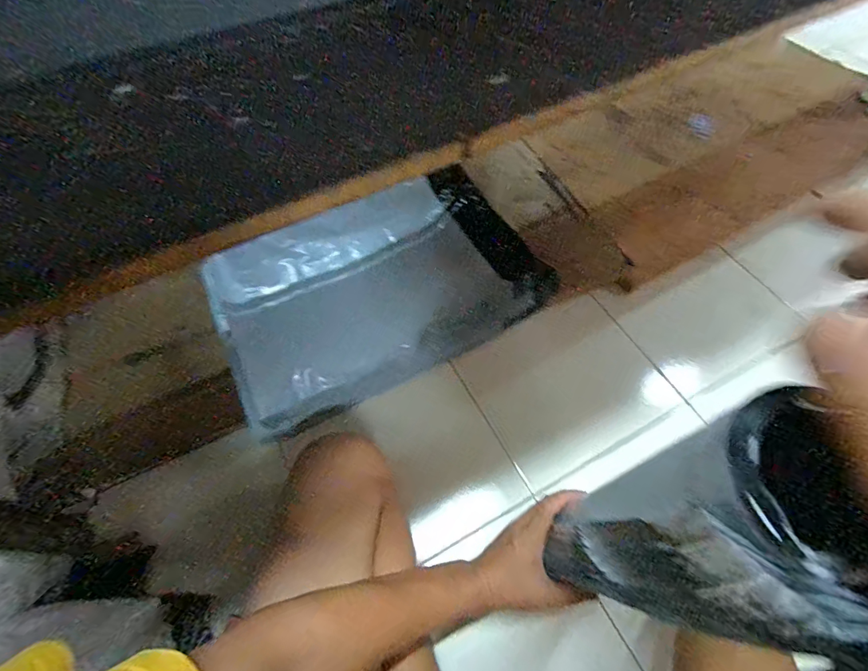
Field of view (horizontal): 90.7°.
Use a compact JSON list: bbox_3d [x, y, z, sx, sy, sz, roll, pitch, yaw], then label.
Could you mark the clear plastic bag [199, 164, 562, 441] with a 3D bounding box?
[{"bbox_3d":[-0.090,-0.092,0.717,0.503,0.090,0.349,-25,67,-16],"label":"clear plastic bag"}]

